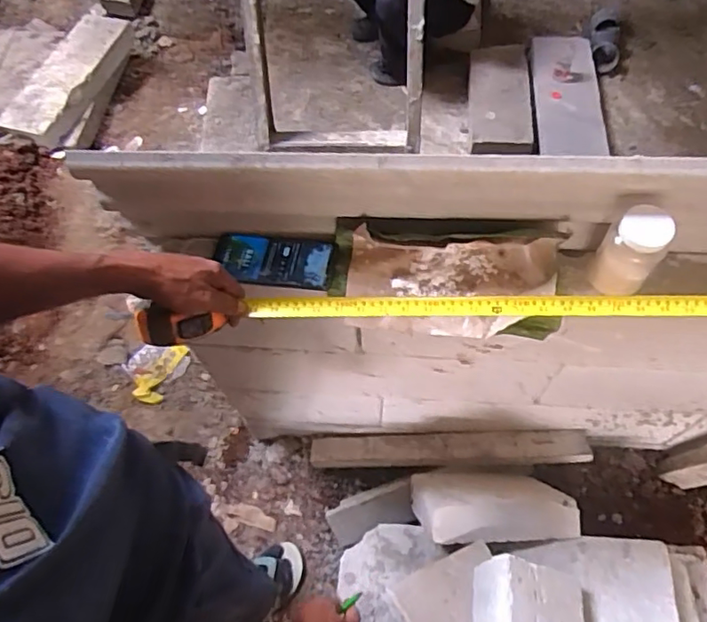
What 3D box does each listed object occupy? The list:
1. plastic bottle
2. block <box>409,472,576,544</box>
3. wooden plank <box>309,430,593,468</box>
[{"bbox_3d":[0.317,-0.067,0.659,0.062,0.101,0.058,30,68,16],"label":"plastic bottle"},{"bbox_3d":[0.262,0.365,1.088,0.291,0.129,0.148,-2,62,1],"label":"block"},{"bbox_3d":[0.186,0.295,1.206,0.572,0.028,0.065,-5,62,15],"label":"wooden plank"}]

